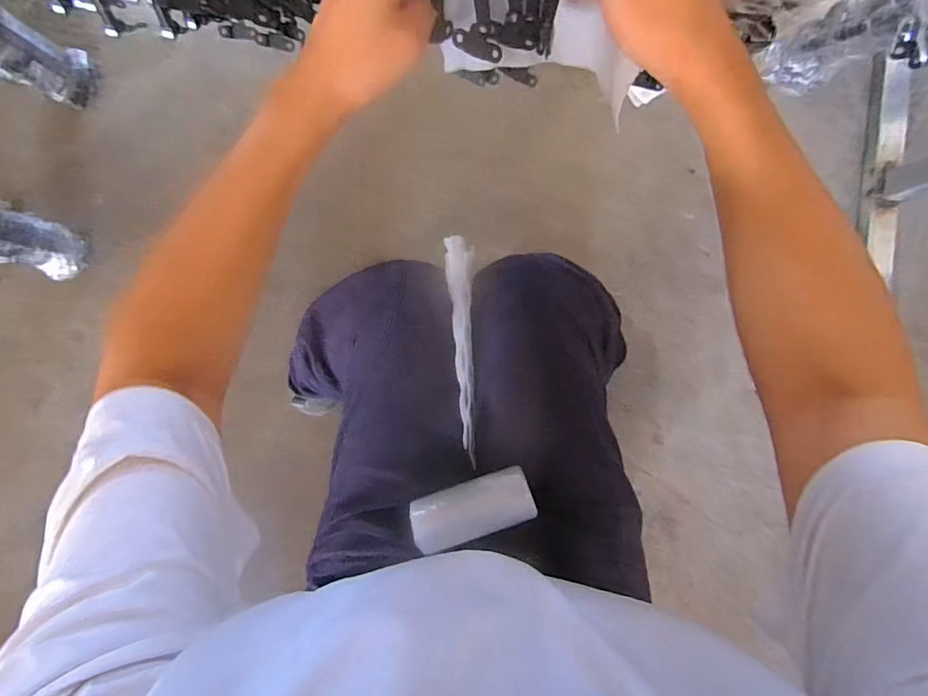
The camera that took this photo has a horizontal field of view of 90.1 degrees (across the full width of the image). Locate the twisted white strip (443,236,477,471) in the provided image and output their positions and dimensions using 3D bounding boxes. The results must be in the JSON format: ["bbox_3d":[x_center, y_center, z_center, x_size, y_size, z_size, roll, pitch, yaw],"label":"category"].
[{"bbox_3d":[0.001,0.006,0.393,0.022,0.025,0.194,-4,101,-2],"label":"twisted white strip"}]

